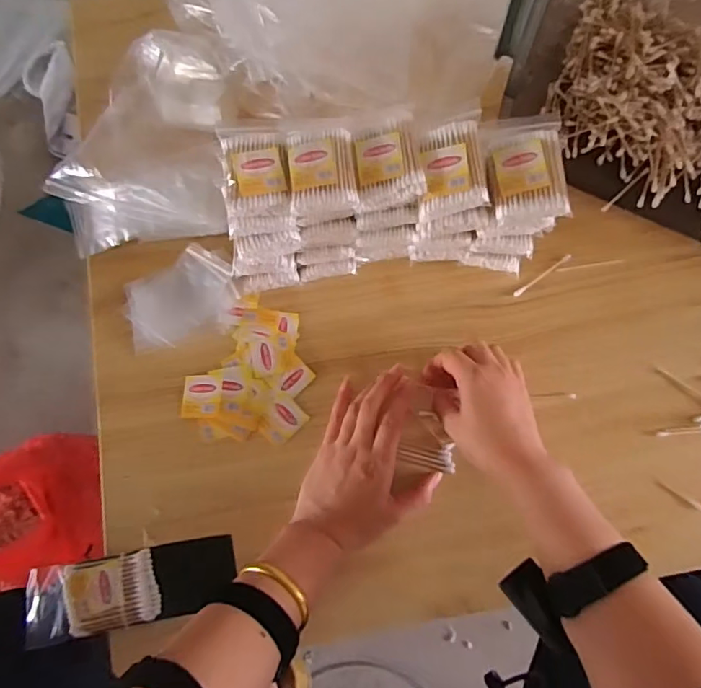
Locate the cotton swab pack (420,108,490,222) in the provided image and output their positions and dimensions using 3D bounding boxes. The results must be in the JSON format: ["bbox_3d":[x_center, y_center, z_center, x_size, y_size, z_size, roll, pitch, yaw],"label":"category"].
[{"bbox_3d":[0.085,-0.153,0.451,0.056,0.015,0.086,-5,80,16],"label":"cotton swab pack"}]

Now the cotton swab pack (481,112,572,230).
[{"bbox_3d":[0.147,-0.149,0.449,0.062,0.011,0.094,-5,78,18],"label":"cotton swab pack"}]

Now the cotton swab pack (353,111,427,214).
[{"bbox_3d":[0.033,-0.159,0.457,0.057,0.016,0.088,-2,74,2],"label":"cotton swab pack"}]

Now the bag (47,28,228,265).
[{"bbox_3d":[-0.227,-0.225,0.579,0.193,0.048,0.234,-1,74,2],"label":"bag"}]

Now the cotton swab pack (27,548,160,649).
[{"bbox_3d":[-0.235,0.230,0.481,0.116,0.018,0.062,-11,74,-1],"label":"cotton swab pack"}]

